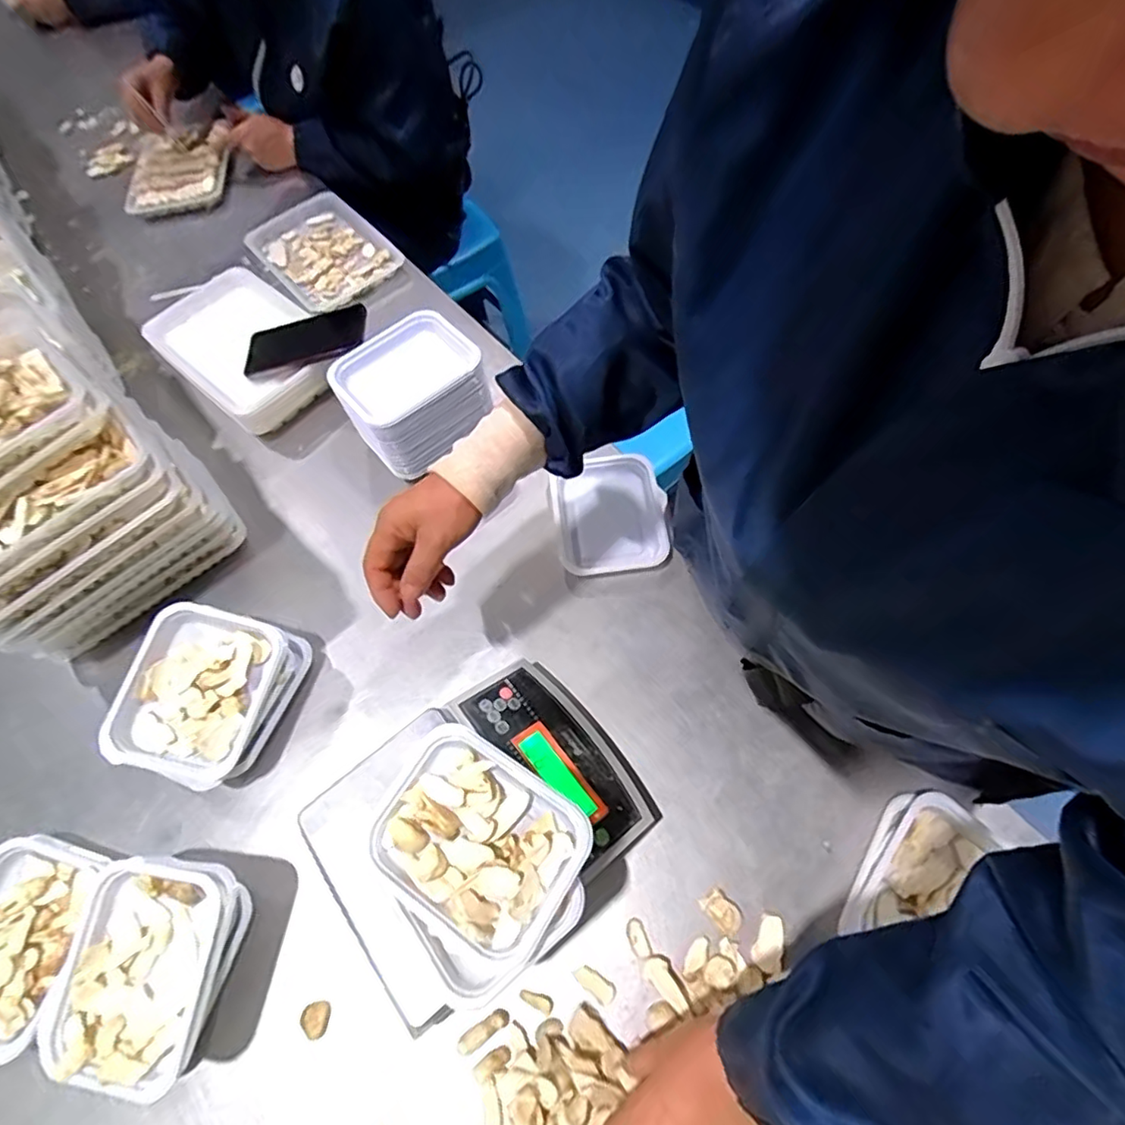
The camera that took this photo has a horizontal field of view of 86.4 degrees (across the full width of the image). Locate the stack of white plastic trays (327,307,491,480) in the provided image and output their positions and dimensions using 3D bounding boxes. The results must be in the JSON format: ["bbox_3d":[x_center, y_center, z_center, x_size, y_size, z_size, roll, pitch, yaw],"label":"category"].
[{"bbox_3d":[-0.164,-0.191,0.696,0.157,0.110,0.126,-42,68,-14],"label":"stack of white plastic trays"}]

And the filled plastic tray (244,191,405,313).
[{"bbox_3d":[-0.365,-0.477,0.910,0.166,0.037,0.234,-42,68,-14],"label":"filled plastic tray"}]

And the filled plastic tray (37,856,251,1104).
[{"bbox_3d":[-0.322,0.316,0.468,0.125,0.047,0.144,11,66,11],"label":"filled plastic tray"}]

